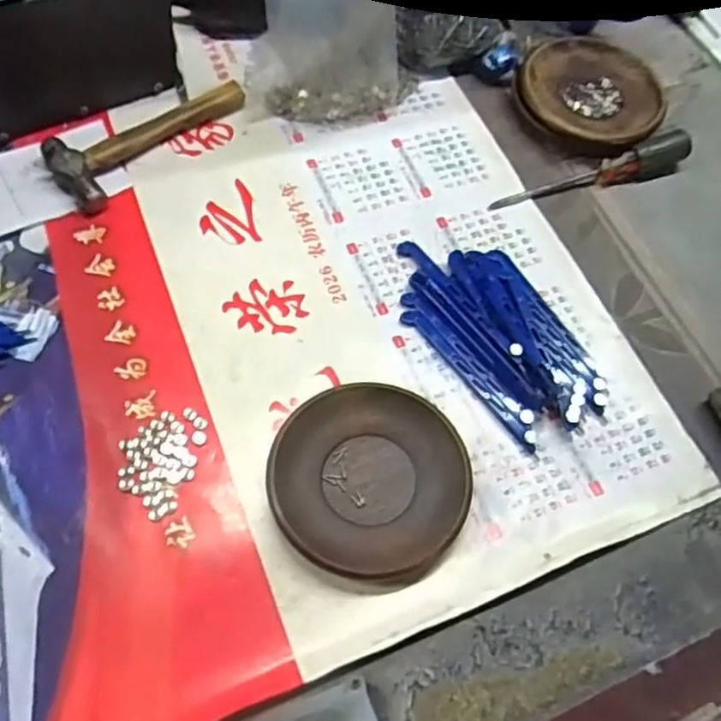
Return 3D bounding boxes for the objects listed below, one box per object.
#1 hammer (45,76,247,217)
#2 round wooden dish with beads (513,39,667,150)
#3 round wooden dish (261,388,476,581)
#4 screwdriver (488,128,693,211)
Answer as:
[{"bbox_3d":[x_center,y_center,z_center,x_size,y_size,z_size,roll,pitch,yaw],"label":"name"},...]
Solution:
[{"bbox_3d":[-0.154,-0.168,0.491,0.058,0.019,0.153,40,66,17],"label":"hammer"},{"bbox_3d":[0.187,-0.215,0.544,0.113,0.031,0.104,2,61,-3],"label":"round wooden dish with beads"},{"bbox_3d":[0.005,0.069,0.392,0.113,0.014,0.111,2,61,-3],"label":"round wooden dish"},{"bbox_3d":[0.182,-0.143,0.515,0.171,0.021,0.023,-21,64,-14],"label":"screwdriver"}]

